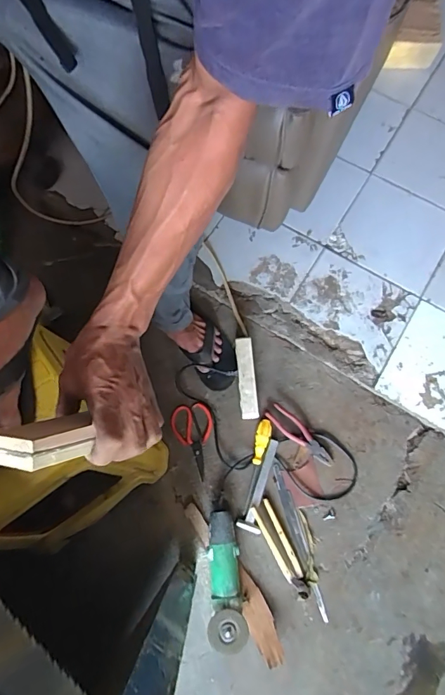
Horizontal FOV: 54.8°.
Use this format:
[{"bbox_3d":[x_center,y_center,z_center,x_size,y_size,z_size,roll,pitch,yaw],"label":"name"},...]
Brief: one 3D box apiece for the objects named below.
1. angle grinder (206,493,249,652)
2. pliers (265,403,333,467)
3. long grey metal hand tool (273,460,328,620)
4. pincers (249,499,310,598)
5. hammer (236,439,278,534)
[{"bbox_3d":[0.004,0.491,0.950,0.079,0.066,0.301,-4,62,-1],"label":"angle grinder"},{"bbox_3d":[0.196,0.217,1.069,0.196,0.015,0.051,39,76,11],"label":"pliers"},{"bbox_3d":[0.178,0.446,0.999,0.031,0.009,0.338,-15,73,-7],"label":"long grey metal hand tool"},{"bbox_3d":[0.132,0.465,0.988,0.049,0.025,0.217,-24,74,-8],"label":"pincers"},{"bbox_3d":[0.089,0.329,1.030,0.050,0.019,0.219,16,73,5],"label":"hammer"}]

